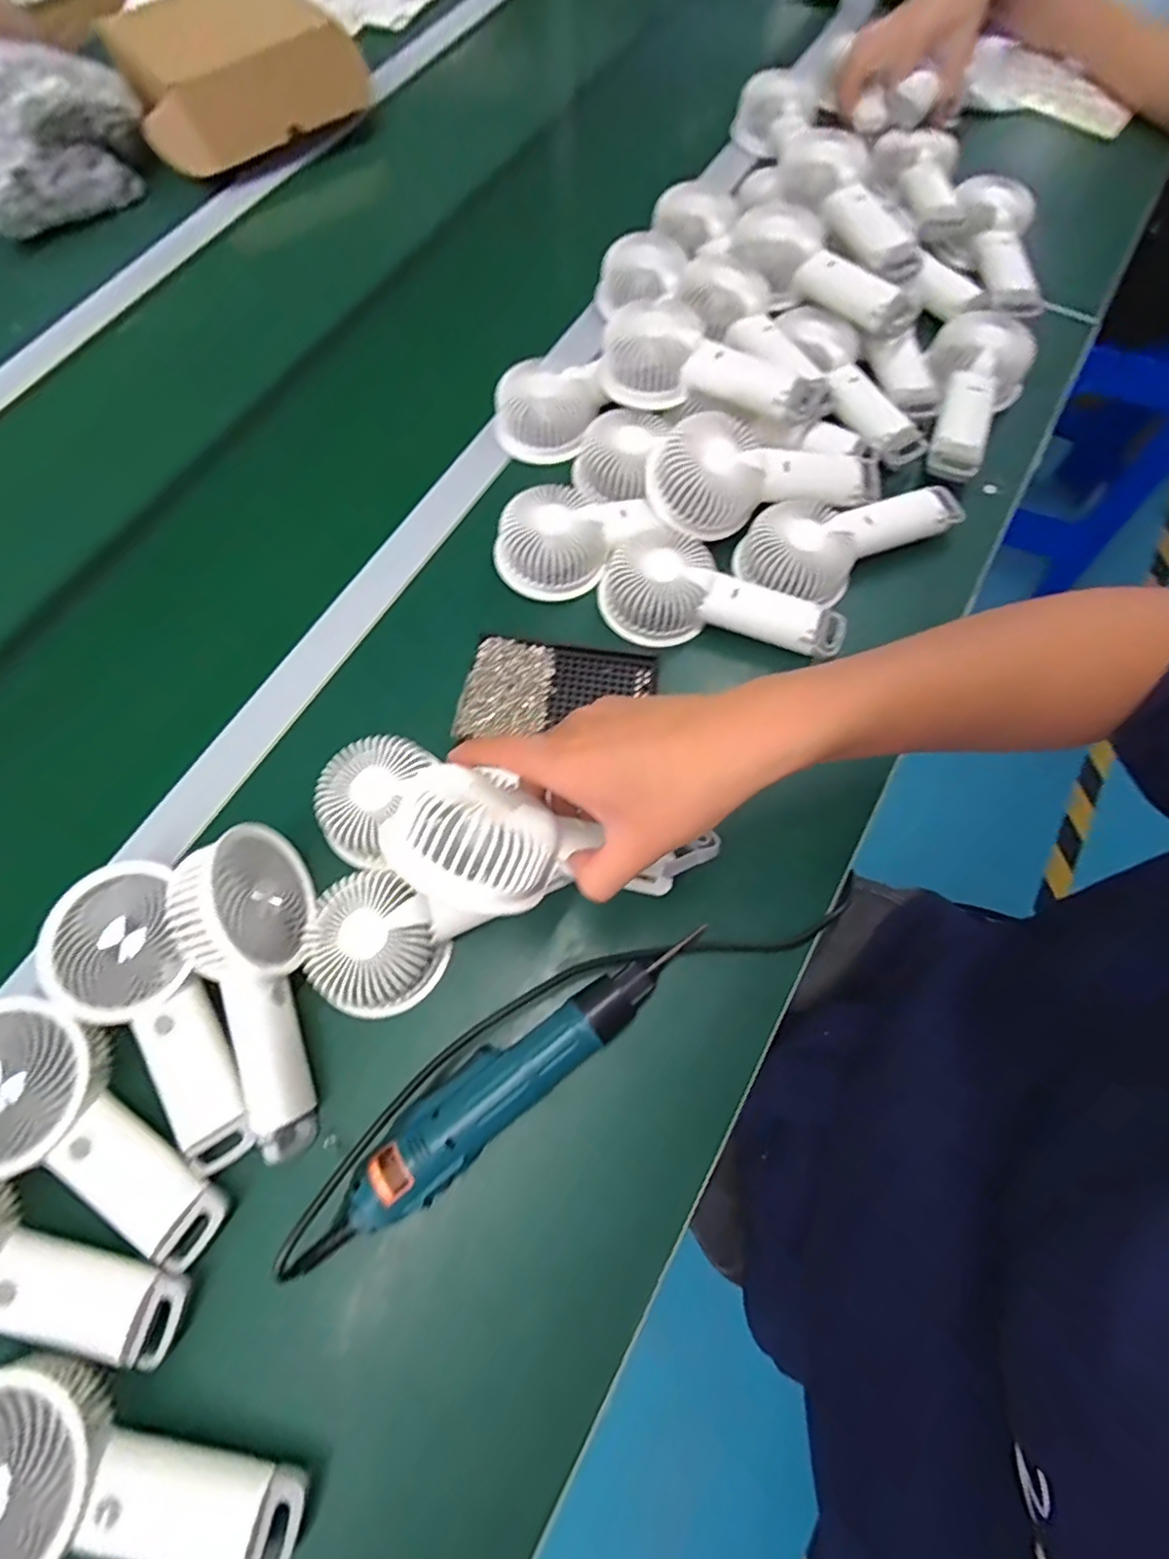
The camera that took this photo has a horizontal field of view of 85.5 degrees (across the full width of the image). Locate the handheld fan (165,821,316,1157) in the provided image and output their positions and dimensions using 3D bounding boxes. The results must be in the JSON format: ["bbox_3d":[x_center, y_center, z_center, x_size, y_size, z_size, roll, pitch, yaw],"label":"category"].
[{"bbox_3d":[-0.190,0.117,0.365,0.055,0.075,0.183,-19,71,-6],"label":"handheld fan"}]

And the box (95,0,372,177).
[{"bbox_3d":[-0.384,-0.791,0.695,0.250,0.070,0.212,-35,73,-11],"label":"box"}]

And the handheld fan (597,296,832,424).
[{"bbox_3d":[0.101,-0.334,0.515,0.183,0.041,0.098,35,74,12],"label":"handheld fan"}]

